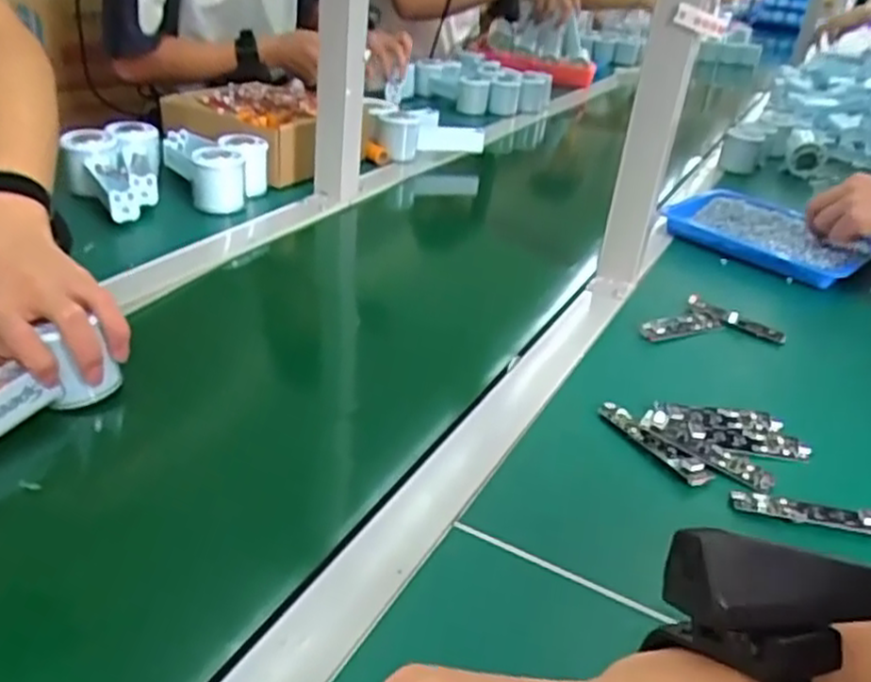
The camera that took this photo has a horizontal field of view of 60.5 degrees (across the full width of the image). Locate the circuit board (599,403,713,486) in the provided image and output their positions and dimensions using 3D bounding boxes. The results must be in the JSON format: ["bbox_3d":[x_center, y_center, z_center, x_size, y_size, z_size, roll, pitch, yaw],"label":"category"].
[{"bbox_3d":[0.152,0.070,0.521,0.018,0.014,0.092,-14,35,-32],"label":"circuit board"}]

